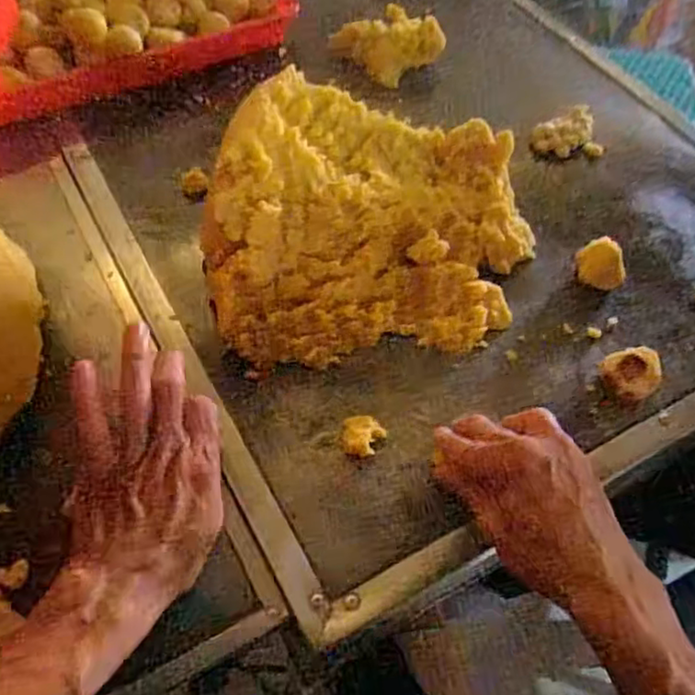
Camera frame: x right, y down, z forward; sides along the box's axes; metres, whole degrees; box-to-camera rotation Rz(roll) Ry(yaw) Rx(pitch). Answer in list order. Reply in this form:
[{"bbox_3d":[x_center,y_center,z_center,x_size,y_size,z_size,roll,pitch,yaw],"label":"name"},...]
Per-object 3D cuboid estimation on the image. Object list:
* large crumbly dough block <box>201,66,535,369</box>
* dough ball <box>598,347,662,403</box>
[{"bbox_3d":[0.024,-0.111,0.515,0.258,0.099,0.192,-3,56,-7],"label":"large crumbly dough block"},{"bbox_3d":[0.218,0.018,0.503,0.041,0.022,0.039,2,56,-4],"label":"dough ball"}]

